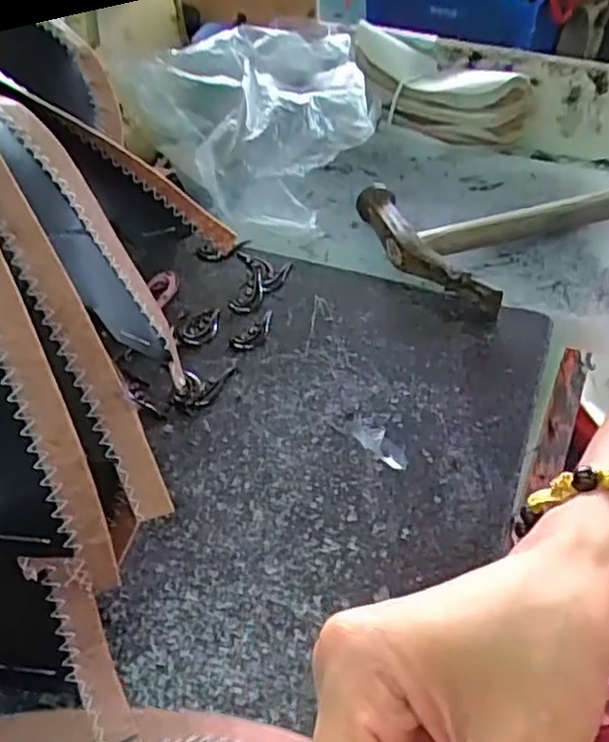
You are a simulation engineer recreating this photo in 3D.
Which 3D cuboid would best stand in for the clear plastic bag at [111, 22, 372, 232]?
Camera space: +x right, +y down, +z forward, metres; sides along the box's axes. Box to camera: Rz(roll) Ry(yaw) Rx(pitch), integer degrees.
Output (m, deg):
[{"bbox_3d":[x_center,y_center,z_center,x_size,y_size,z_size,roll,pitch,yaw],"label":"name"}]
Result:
[{"bbox_3d":[-0.021,-0.198,0.538,0.182,0.096,0.177,-29,52,-24],"label":"clear plastic bag"}]

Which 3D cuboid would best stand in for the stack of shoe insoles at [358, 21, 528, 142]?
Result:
[{"bbox_3d":[0.120,-0.246,0.606,0.172,0.062,0.072,16,45,-11],"label":"stack of shoe insoles"}]

